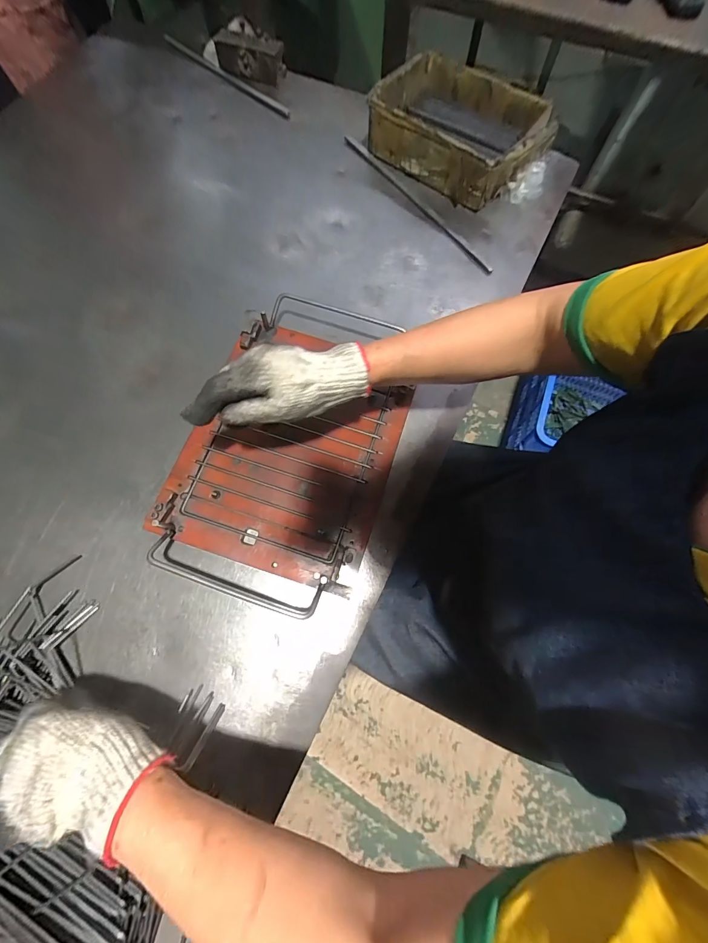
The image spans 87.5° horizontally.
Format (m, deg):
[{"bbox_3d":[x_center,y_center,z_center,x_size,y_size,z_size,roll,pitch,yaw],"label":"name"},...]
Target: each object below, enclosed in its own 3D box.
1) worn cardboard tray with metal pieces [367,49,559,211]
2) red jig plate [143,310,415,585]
[{"bbox_3d":[0.171,-0.559,0.593,0.207,0.082,0.252,-43,74,-16],"label":"worn cardboard tray with metal pieces"},{"bbox_3d":[-0.074,-0.035,0.449,0.241,0.024,0.293,19,73,6],"label":"red jig plate"}]

